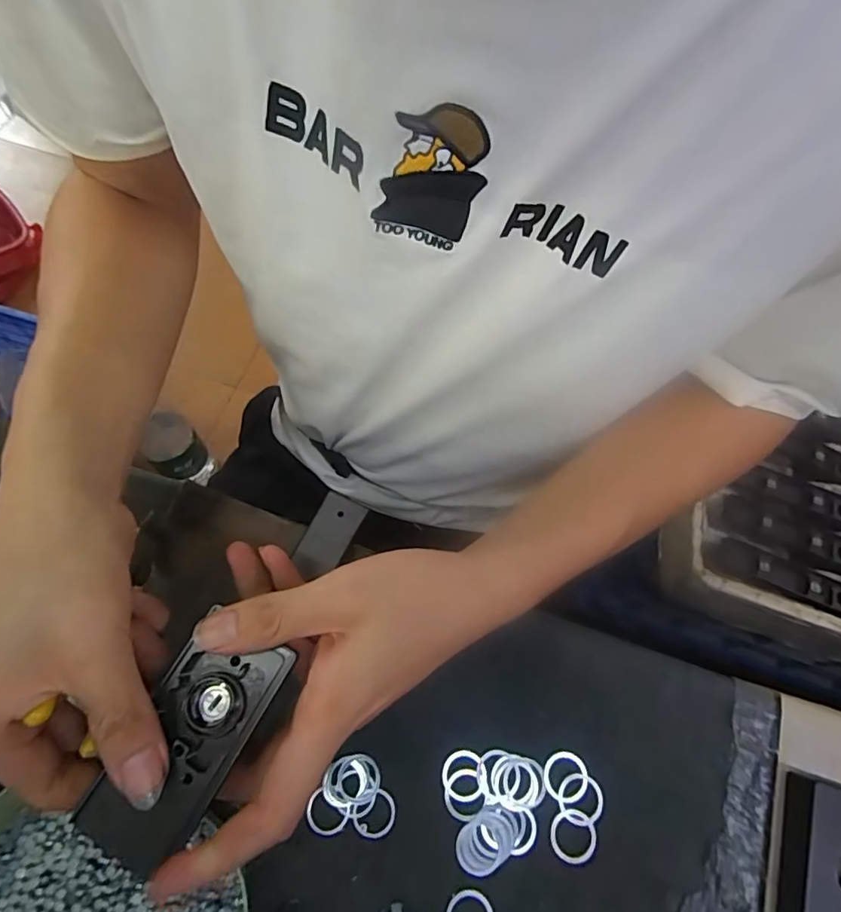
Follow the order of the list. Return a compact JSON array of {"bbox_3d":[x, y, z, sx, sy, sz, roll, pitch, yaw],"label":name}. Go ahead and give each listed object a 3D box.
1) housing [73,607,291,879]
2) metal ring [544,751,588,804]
[{"bbox_3d":[-0.105,0.128,0.244,0.048,0.014,0.101,30,69,11],"label":"housing"},{"bbox_3d":[0.084,0.185,0.309,0.025,0.004,0.025,1,66,-3],"label":"metal ring"}]

